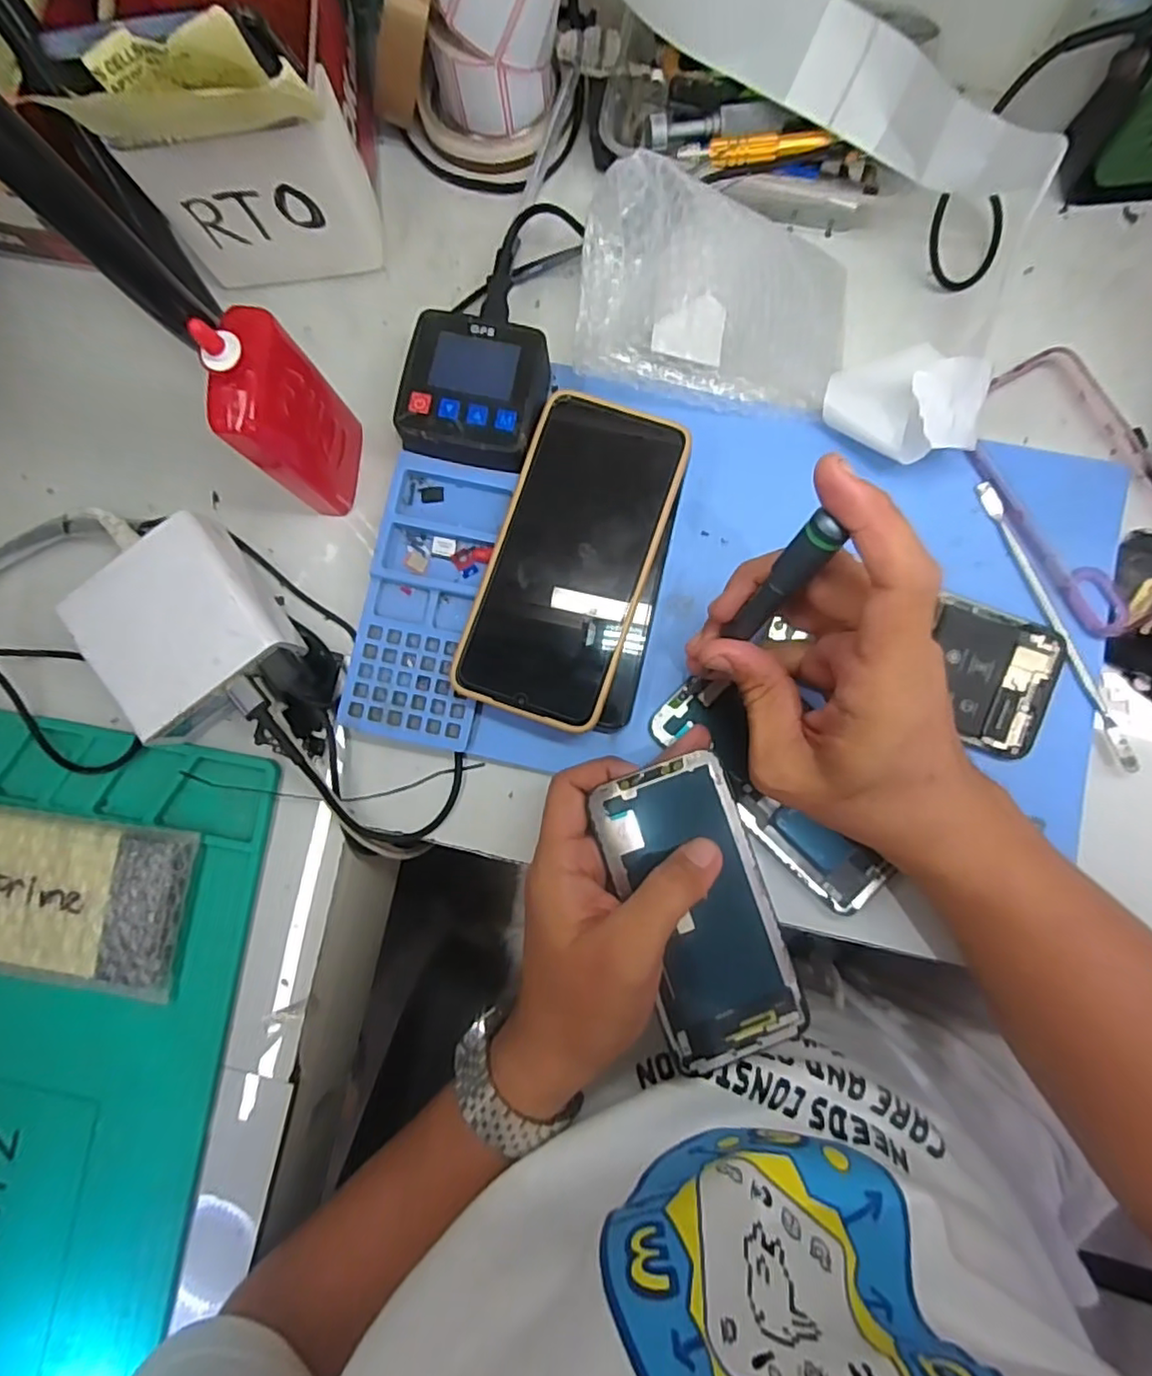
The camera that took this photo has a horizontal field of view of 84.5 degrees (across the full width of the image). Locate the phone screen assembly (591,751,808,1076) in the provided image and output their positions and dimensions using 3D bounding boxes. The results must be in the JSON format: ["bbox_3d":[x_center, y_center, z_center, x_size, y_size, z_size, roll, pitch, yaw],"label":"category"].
[{"bbox_3d":[0.059,0.105,0.299,0.066,0.011,0.138,-20,88,1],"label":"phone screen assembly"}]

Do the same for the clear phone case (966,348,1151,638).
[{"bbox_3d":[0.266,-0.104,0.332,0.086,0.009,0.144,-32,84,0],"label":"clear phone case"}]

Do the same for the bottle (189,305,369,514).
[{"bbox_3d":[-0.137,-0.128,0.305,0.023,0.120,0.061,3,85,3],"label":"bottle"}]

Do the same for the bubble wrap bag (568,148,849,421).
[{"bbox_3d":[0.075,-0.202,0.323,0.144,0.074,0.089,4,85,3],"label":"bubble wrap bag"}]

